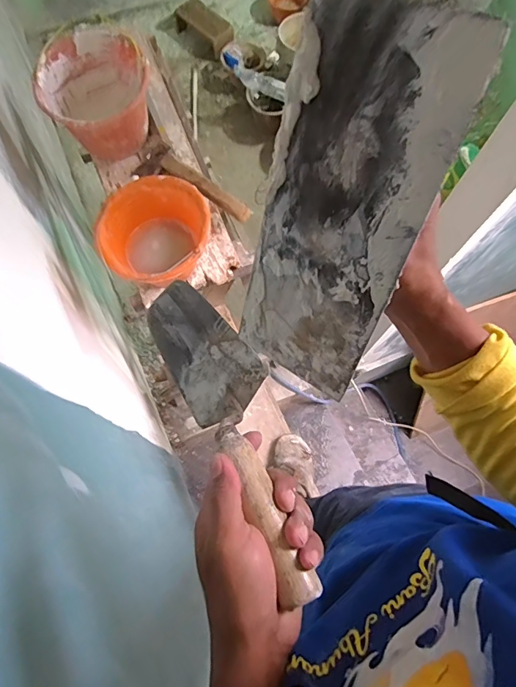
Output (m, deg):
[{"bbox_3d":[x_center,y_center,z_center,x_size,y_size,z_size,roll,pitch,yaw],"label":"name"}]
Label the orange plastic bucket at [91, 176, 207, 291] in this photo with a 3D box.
[{"bbox_3d":[-0.232,-0.236,1.058,0.245,0.154,0.246,1,71,-2],"label":"orange plastic bucket"}]

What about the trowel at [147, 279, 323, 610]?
[{"bbox_3d":[-0.018,0.065,0.387,0.075,0.075,0.285,-23,56,-10],"label":"trowel"}]

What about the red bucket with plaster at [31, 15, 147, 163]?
[{"bbox_3d":[-0.408,-0.629,1.154,0.268,0.178,0.272,1,71,-2],"label":"red bucket with plaster"}]

